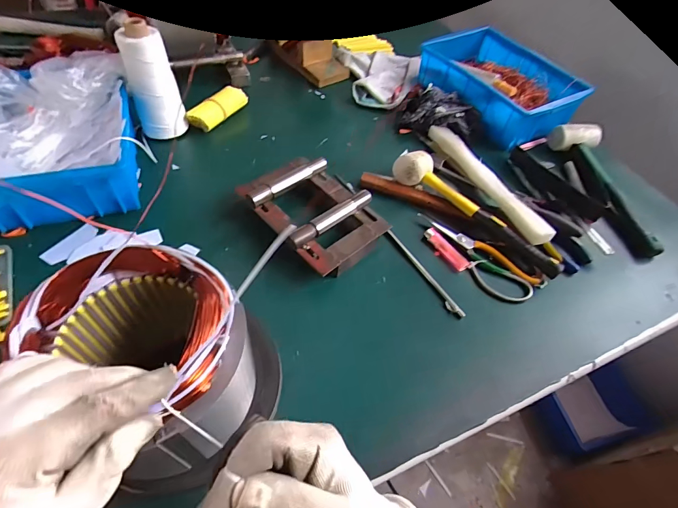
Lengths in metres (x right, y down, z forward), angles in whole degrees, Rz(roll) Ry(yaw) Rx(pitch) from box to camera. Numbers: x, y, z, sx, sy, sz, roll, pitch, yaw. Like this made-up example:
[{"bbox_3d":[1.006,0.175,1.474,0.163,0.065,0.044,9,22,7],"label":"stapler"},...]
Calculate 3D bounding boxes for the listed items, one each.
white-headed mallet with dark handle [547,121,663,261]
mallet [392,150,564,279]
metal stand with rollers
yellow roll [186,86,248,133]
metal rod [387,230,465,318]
[{"bbox_3d":[0.448,-0.128,0.636,0.086,0.038,0.290,3,53,-3],"label":"white-headed mallet with dark handle"},{"bbox_3d":[0.201,-0.066,0.558,0.284,0.048,0.052,40,59,22],"label":"mallet"},{"bbox_3d":[-0.033,-0.059,0.531,0.135,0.047,0.175,-36,64,-27],"label":"metal stand with rollers"},{"bbox_3d":[-0.215,-0.263,0.673,0.040,0.031,0.117,25,55,13],"label":"yellow roll"},{"bbox_3d":[0.115,0.024,0.508,0.012,0.007,0.154,-24,59,-21],"label":"metal rod"}]

